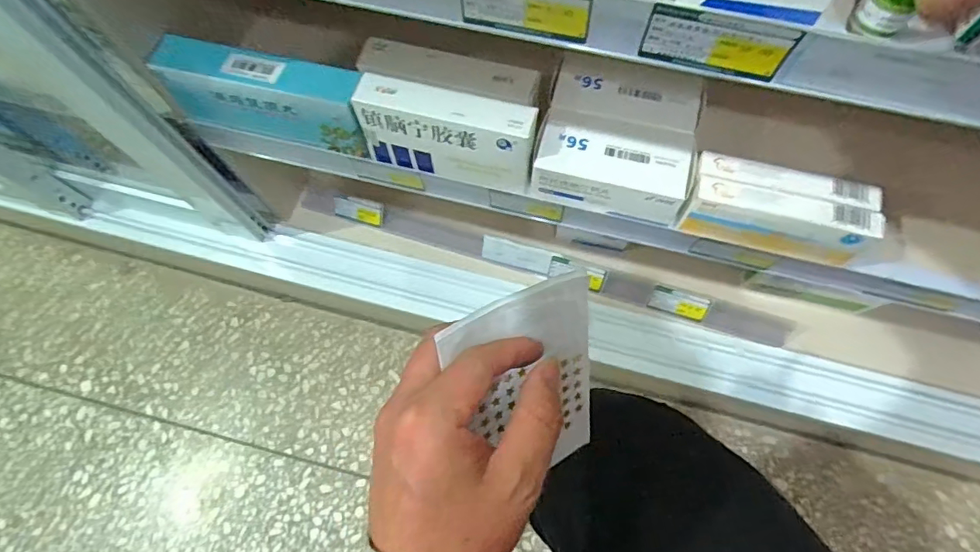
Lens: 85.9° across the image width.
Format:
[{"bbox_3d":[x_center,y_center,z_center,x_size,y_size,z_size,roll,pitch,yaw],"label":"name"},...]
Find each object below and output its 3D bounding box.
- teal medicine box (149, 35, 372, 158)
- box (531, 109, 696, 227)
[{"bbox_3d":[-0.197,-0.158,0.467,0.188,0.071,0.044,16,72,7],"label":"teal medicine box"},{"bbox_3d":[0.102,-0.092,0.443,0.123,0.042,0.063,14,72,7],"label":"box"}]

